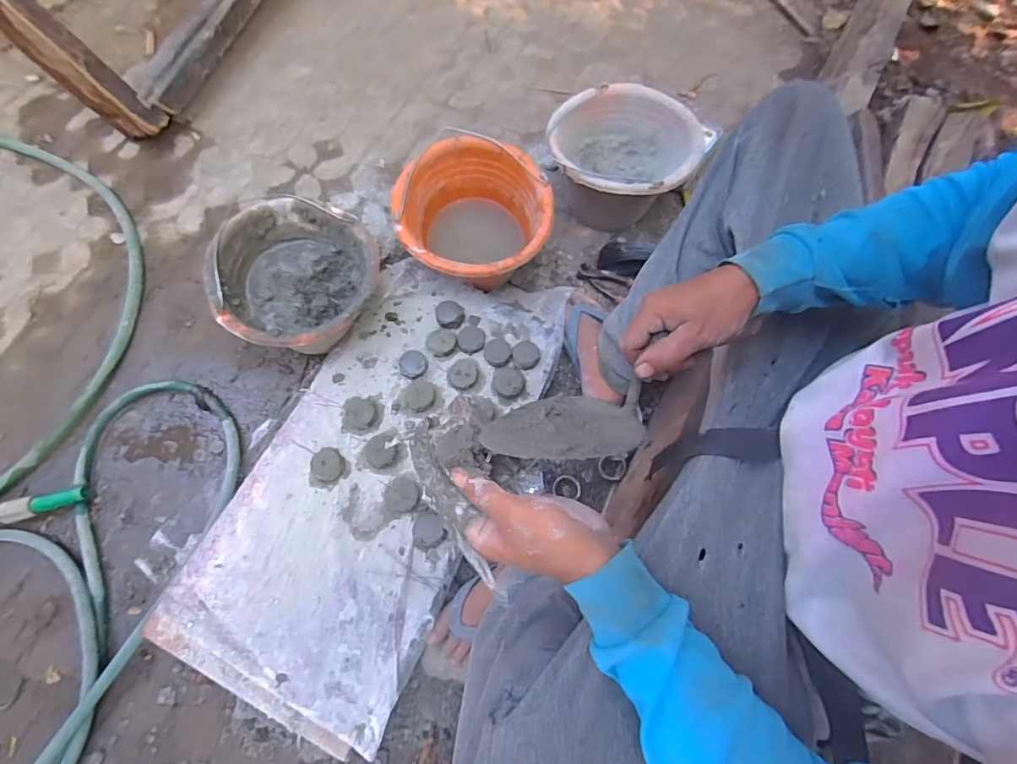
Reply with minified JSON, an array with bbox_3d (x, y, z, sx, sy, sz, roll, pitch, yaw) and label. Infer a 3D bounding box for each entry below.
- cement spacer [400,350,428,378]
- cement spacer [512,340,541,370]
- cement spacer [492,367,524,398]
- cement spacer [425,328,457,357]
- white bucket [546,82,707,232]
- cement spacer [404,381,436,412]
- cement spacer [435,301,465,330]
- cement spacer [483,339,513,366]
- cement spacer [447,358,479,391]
[{"bbox_3d":[-0.149,-0.028,0.764,0.042,0.016,0.042,0,68,-1],"label":"cement spacer"},{"bbox_3d":[0.028,-0.041,0.778,0.042,0.021,0.044,0,68,-1],"label":"cement spacer"},{"bbox_3d":[0.000,0.000,0.769,0.050,0.020,0.049,0,68,-1],"label":"cement spacer"},{"bbox_3d":[-0.107,-0.061,0.780,0.046,0.020,0.045,0,68,-1],"label":"cement spacer"},{"bbox_3d":[0.201,-0.402,0.920,0.246,0.165,0.252,1,68,-2],"label":"white bucket"},{"bbox_3d":[-0.136,0.021,0.752,0.047,0.013,0.047,0,68,-1],"label":"cement spacer"},{"bbox_3d":[-0.095,-0.110,0.799,0.047,0.024,0.045,0,68,-1],"label":"cement spacer"},{"bbox_3d":[-0.017,-0.046,0.776,0.043,0.012,0.047,0,68,-1],"label":"cement spacer"},{"bbox_3d":[-0.071,-0.012,0.761,0.047,0.014,0.049,0,68,-1],"label":"cement spacer"}]

